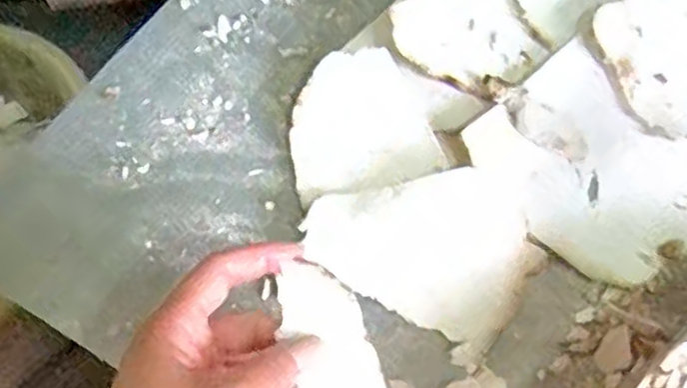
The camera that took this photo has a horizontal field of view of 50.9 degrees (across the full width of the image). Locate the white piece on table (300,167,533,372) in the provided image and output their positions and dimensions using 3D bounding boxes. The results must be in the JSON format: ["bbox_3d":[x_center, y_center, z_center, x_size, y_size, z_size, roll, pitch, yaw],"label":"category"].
[{"bbox_3d":[0.046,0.025,0.415,0.123,0.023,0.093,31,65,22],"label":"white piece on table"}]

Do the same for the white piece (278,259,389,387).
[{"bbox_3d":[-0.002,0.080,0.332,0.037,0.008,0.099,-16,72,-5],"label":"white piece"}]

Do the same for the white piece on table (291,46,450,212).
[{"bbox_3d":[0.009,-0.046,0.455,0.087,0.021,0.097,-11,57,-2],"label":"white piece on table"}]

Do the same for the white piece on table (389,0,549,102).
[{"bbox_3d":[0.082,-0.099,0.471,0.085,0.024,0.093,-22,58,-9],"label":"white piece on table"}]

